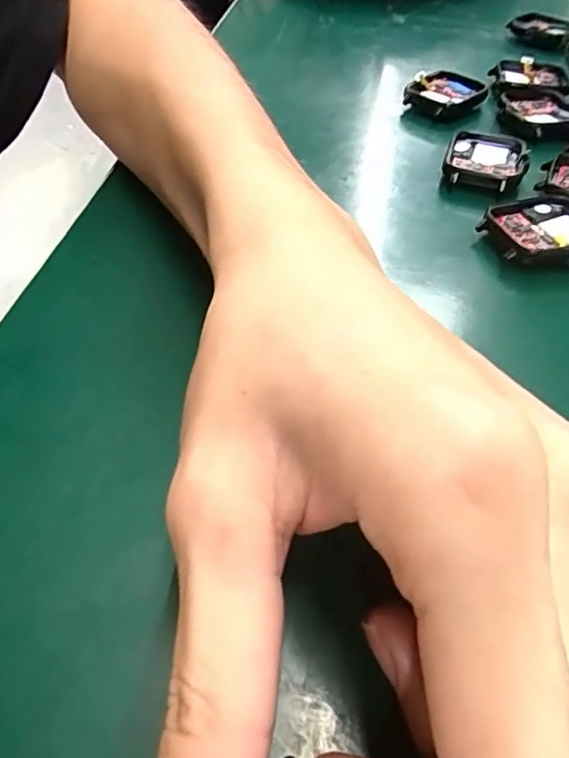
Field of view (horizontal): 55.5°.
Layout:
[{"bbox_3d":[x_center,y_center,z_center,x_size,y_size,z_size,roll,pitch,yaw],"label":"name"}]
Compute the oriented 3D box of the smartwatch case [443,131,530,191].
[{"bbox_3d":[0.098,-0.108,0.265,0.035,0.008,0.044,25,53,18],"label":"smartwatch case"}]

